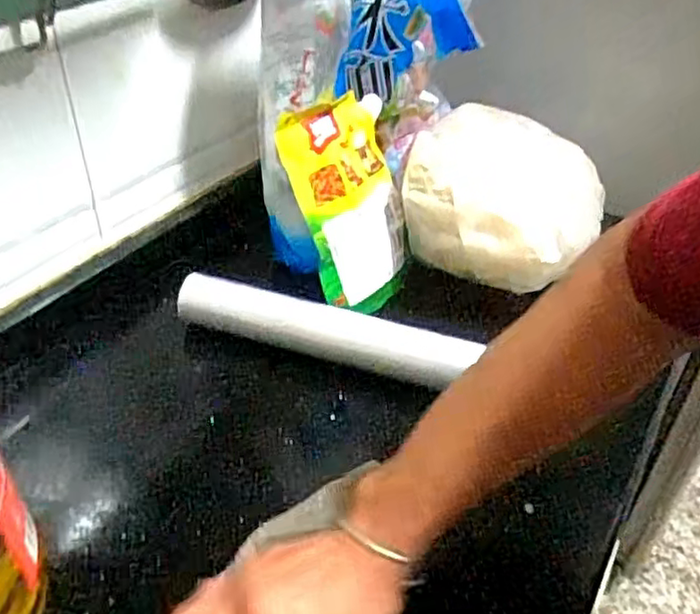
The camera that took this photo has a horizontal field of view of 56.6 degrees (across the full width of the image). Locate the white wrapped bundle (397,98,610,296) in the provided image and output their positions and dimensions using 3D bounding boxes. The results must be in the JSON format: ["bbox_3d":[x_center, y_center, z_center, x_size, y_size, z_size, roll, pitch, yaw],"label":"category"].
[{"bbox_3d":[0.164,-0.120,0.668,0.182,0.099,0.215,19,43,18],"label":"white wrapped bundle"}]

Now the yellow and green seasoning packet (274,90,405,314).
[{"bbox_3d":[0.005,-0.095,0.615,0.022,0.195,0.135,2,26,44],"label":"yellow and green seasoning packet"}]

